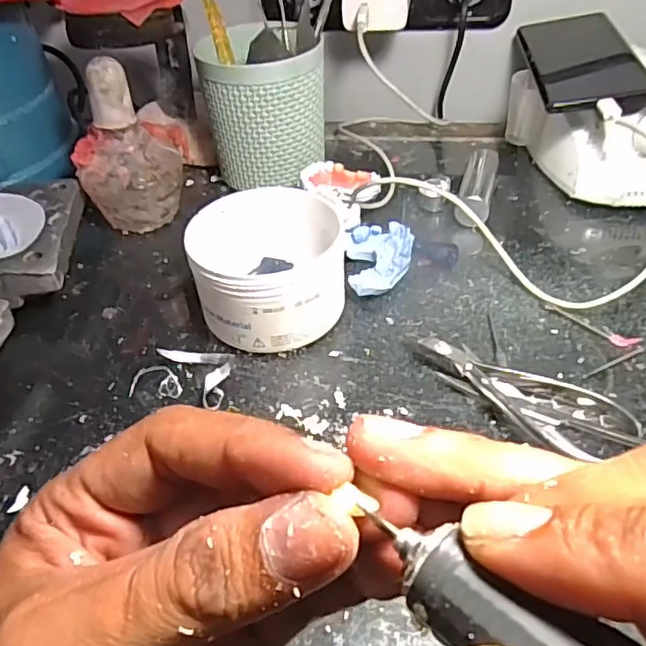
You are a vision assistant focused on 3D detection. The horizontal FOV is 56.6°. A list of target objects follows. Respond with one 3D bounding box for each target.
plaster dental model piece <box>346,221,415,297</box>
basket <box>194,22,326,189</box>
[{"bbox_3d":[0.039,-0.041,0.402,0.043,0.028,0.057,-2,42,2],"label":"plaster dental model piece"},{"bbox_3d":[-0.045,-0.186,0.481,0.089,0.113,0.109,-5,42,-1],"label":"basket"}]

